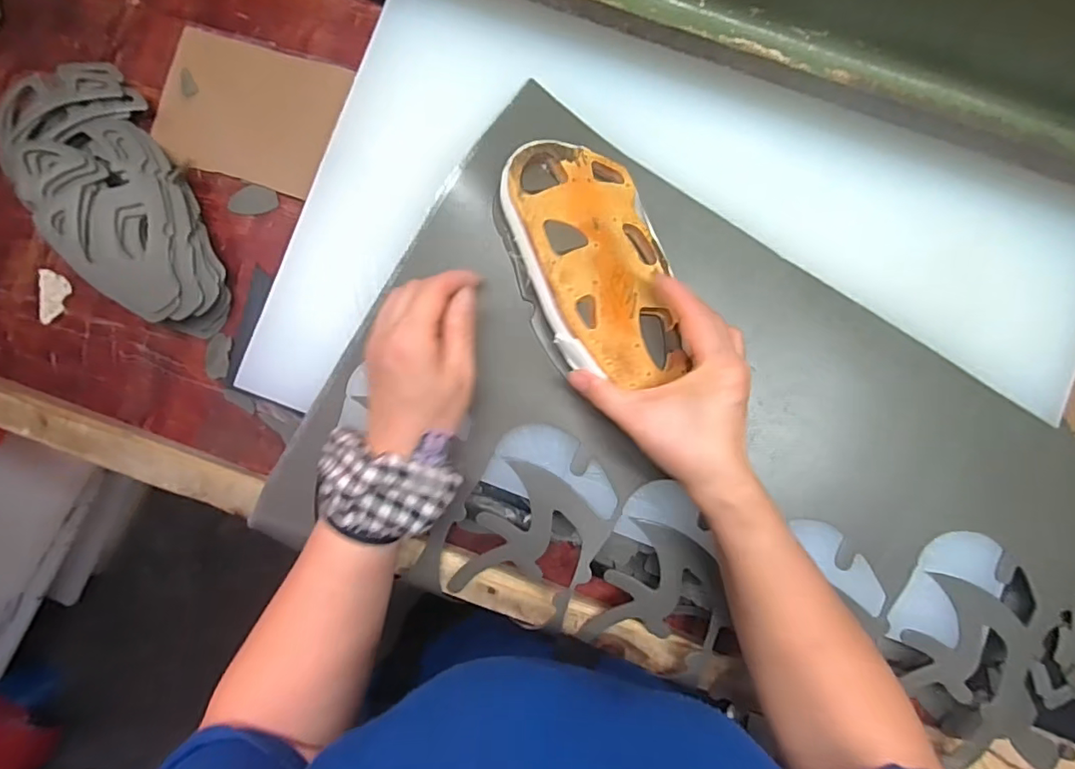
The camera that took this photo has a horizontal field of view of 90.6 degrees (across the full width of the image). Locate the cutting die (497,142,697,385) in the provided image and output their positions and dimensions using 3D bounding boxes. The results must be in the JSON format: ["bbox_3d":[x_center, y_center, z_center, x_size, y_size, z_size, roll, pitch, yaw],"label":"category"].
[{"bbox_3d":[0.037,-0.078,0.370,0.113,0.033,0.181,-18,84,-27],"label":"cutting die"}]

